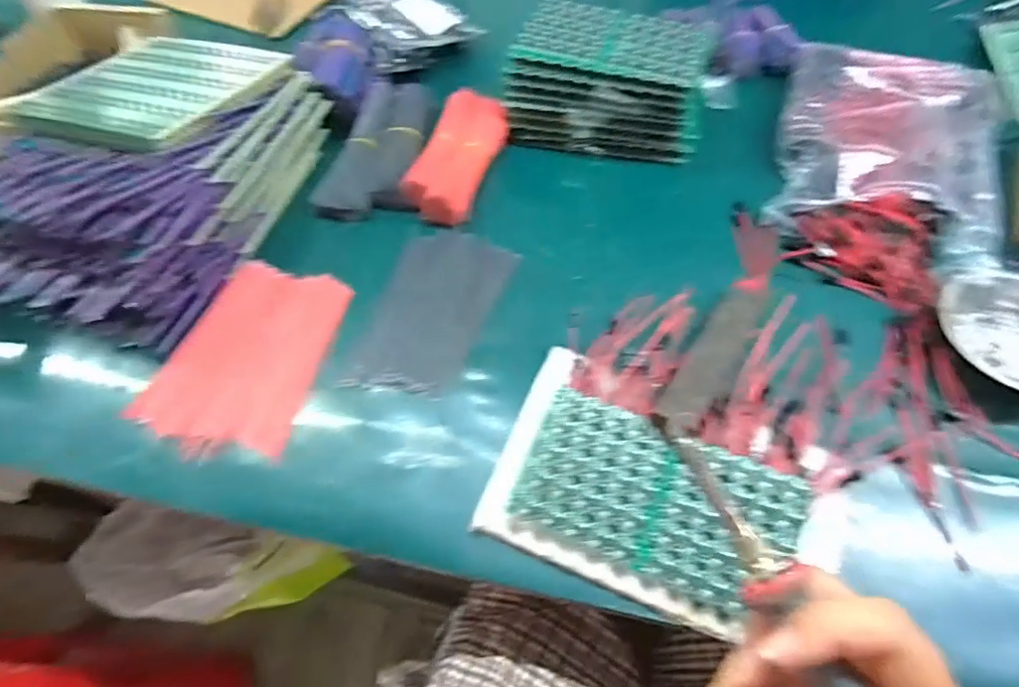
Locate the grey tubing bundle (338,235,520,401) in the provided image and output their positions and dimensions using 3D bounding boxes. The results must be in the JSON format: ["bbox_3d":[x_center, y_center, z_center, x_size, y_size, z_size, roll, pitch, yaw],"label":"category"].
[{"bbox_3d":[-0.071,-0.032,0.535,0.106,0.007,0.181,15,58,10],"label":"grey tubing bundle"}]

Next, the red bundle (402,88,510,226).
[{"bbox_3d":[-0.055,-0.212,0.623,0.078,0.031,0.189,13,61,8],"label":"red bundle"}]

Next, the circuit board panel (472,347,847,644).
[{"bbox_3d":[0.117,0.112,0.423,0.250,0.034,0.159,21,59,14],"label":"circuit board panel"}]

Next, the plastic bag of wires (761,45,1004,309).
[{"bbox_3d":[0.390,-0.202,0.572,0.201,0.087,0.325,18,62,10],"label":"plastic bag of wires"}]

